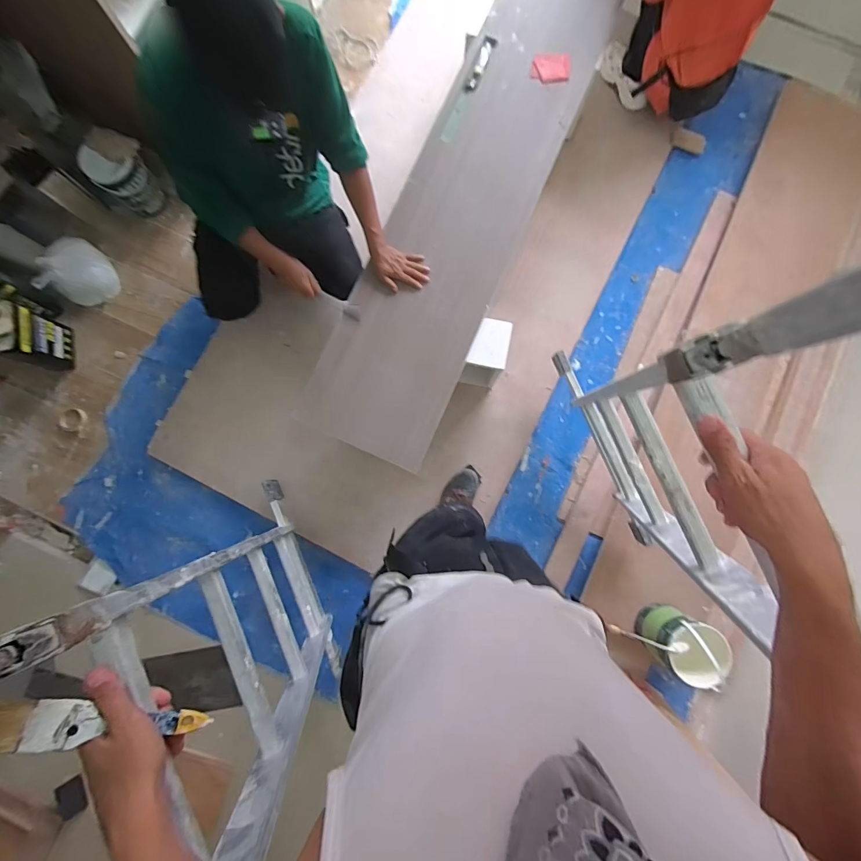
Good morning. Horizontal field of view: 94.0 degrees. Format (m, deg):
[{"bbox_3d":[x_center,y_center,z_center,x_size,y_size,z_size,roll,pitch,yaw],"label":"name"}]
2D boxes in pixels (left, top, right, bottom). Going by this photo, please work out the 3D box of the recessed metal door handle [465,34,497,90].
[{"bbox_3d":[0.162,-1.164,1.268,0.041,0.012,0.200,21,81,2],"label":"recessed metal door handle"}]

